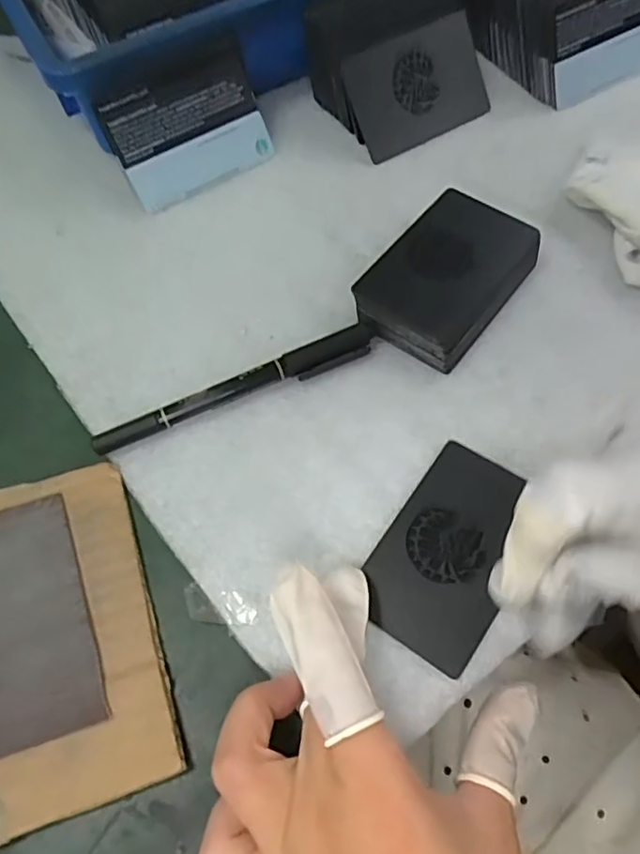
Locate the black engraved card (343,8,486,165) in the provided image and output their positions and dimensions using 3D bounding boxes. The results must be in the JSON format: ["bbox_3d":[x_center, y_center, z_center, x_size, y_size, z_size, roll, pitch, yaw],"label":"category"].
[{"bbox_3d":[0.058,-0.199,0.352,0.084,0.056,0.008,-27,19,-8],"label":"black engraved card"}]

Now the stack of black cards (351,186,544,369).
[{"bbox_3d":[0.064,-0.074,0.300,0.059,0.023,0.087,36,69,20],"label":"stack of black cards"}]

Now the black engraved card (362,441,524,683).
[{"bbox_3d":[0.054,0.050,0.247,0.051,0.004,0.084,30,71,22],"label":"black engraved card"}]

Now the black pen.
[{"bbox_3d":[-0.038,-0.016,0.282,0.135,0.010,0.016,-25,63,-10],"label":"black pen"}]

